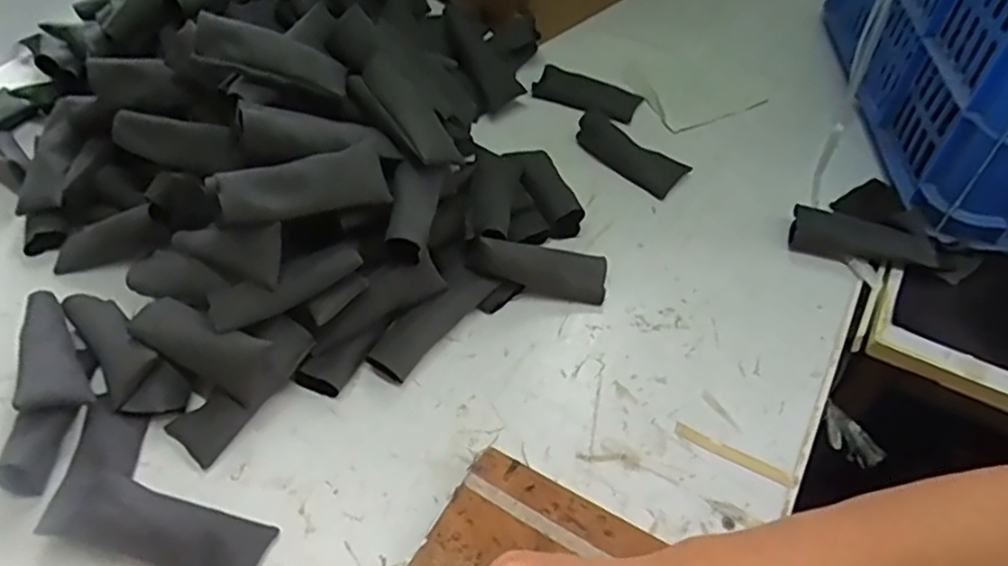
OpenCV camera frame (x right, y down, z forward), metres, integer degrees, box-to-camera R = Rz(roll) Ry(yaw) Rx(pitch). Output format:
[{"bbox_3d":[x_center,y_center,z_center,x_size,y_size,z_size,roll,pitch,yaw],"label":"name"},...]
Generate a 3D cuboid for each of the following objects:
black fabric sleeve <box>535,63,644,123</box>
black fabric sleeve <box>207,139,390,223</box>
[{"bbox_3d":[0.081,-0.187,0.665,0.102,0.020,0.044,23,54,20],"label":"black fabric sleeve"},{"bbox_3d":[-0.129,-0.061,0.435,0.103,0.039,0.033,-19,52,-16],"label":"black fabric sleeve"}]

